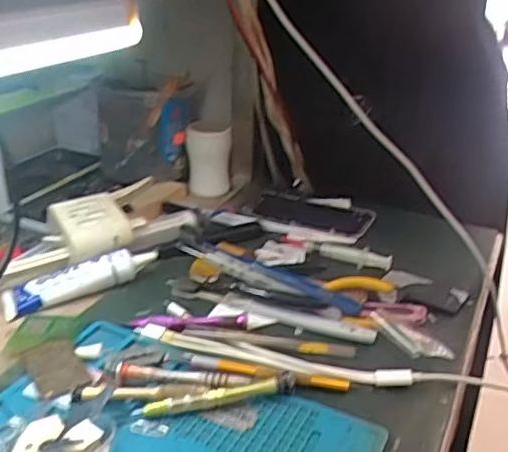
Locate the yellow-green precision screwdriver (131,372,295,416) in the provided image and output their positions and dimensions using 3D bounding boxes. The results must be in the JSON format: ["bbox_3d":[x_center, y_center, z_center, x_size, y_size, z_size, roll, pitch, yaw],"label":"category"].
[{"bbox_3d":[-0.026,0.115,0.416,0.109,0.013,0.012,-4,27,-14],"label":"yellow-green precision screwdriver"}]

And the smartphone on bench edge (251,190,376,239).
[{"bbox_3d":[0.066,-0.018,0.707,0.142,0.011,0.088,14,28,21],"label":"smartphone on bench edge"}]

